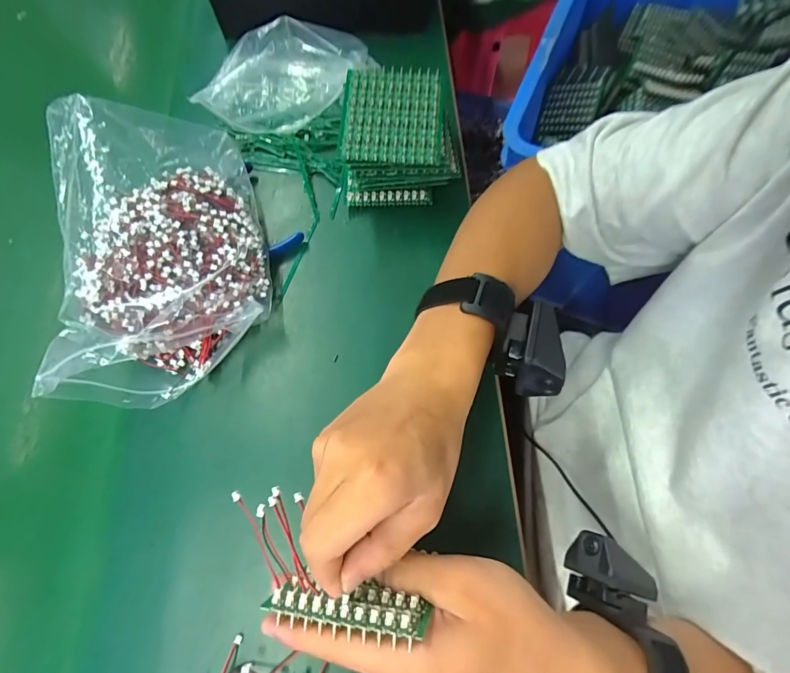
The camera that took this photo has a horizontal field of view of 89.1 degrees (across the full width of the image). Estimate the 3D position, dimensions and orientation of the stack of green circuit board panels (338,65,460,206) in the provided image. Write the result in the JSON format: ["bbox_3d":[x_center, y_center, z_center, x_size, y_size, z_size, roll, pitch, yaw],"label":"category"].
[{"bbox_3d":[0.005,-0.172,0.357,0.096,0.075,0.082,2,70,3],"label":"stack of green circuit board panels"}]

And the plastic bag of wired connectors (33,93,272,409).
[{"bbox_3d":[-0.183,-0.076,0.322,0.140,0.093,0.245,-12,70,-2],"label":"plastic bag of wired connectors"}]

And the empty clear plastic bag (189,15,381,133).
[{"bbox_3d":[-0.105,-0.250,0.391,0.163,0.065,0.077,-8,70,0],"label":"empty clear plastic bag"}]

